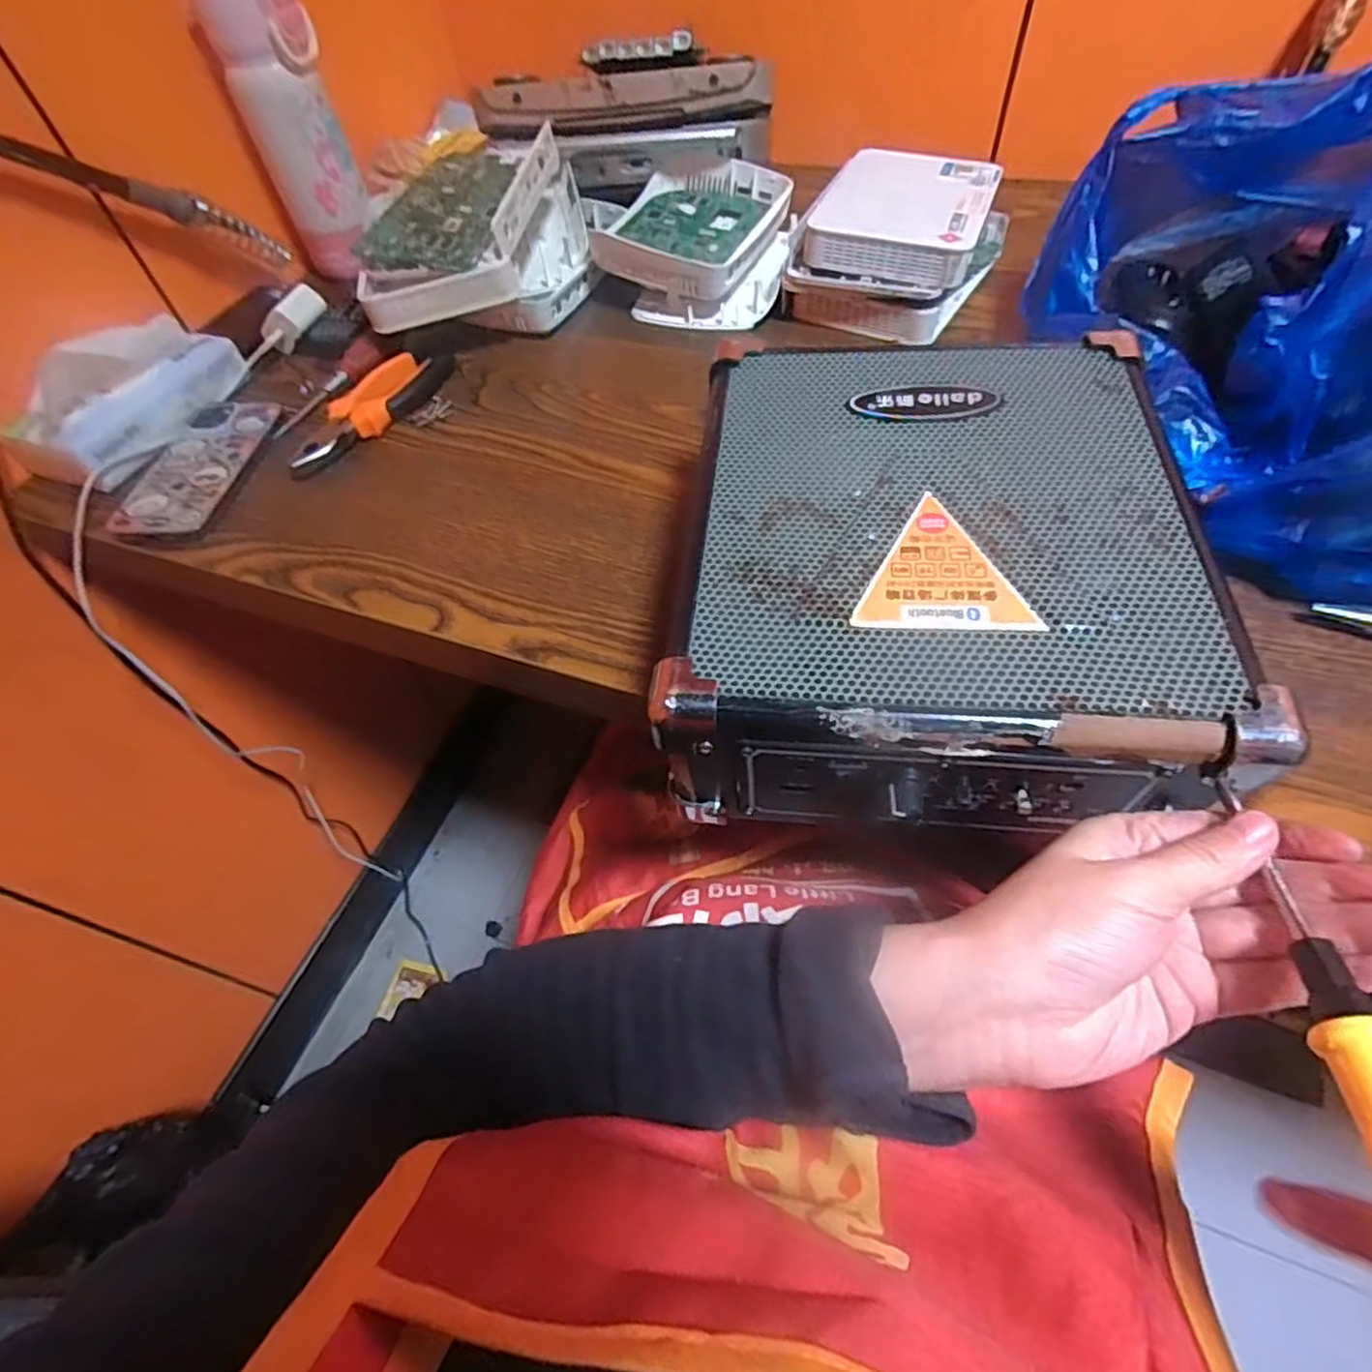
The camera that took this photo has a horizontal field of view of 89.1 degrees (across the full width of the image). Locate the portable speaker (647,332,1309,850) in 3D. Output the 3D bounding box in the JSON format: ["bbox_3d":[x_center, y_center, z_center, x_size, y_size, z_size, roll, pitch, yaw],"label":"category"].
[{"bbox_3d":[0.107,-0.050,0.323,0.206,0.086,0.232,4,55,8],"label":"portable speaker"}]

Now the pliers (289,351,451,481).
[{"bbox_3d":[-0.235,-0.208,0.523,0.050,0.020,0.158,22,60,19],"label":"pliers"}]

